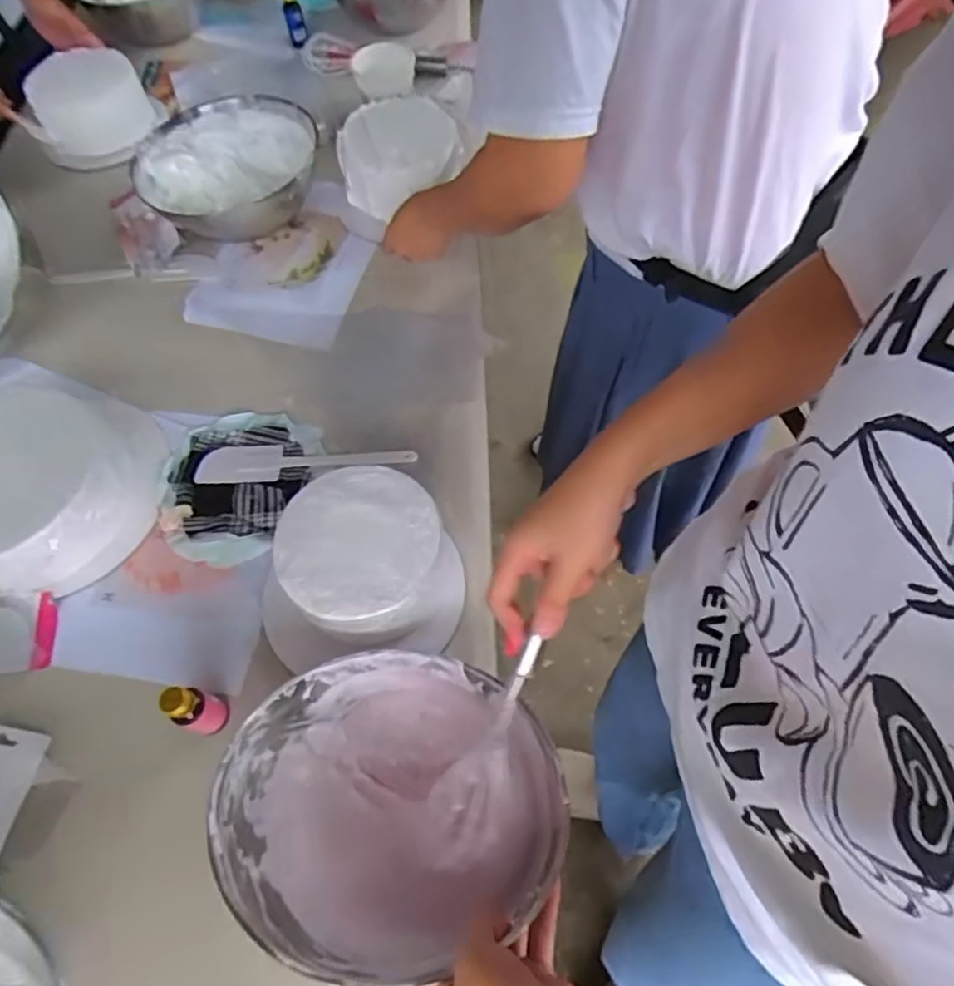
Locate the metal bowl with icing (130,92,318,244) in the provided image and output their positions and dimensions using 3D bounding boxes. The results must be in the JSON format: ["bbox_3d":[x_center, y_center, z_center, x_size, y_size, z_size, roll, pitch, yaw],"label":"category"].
[{"bbox_3d":[-0.334,-0.417,0.868,0.224,0.090,0.216,0,64,0],"label":"metal bowl with icing"}]

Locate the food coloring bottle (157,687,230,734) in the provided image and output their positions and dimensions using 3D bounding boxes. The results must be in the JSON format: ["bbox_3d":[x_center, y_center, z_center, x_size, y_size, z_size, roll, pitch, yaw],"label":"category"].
[{"bbox_3d":[-0.238,0.183,0.546,0.030,0.074,0.030,0,64,0],"label":"food coloring bottle"}]

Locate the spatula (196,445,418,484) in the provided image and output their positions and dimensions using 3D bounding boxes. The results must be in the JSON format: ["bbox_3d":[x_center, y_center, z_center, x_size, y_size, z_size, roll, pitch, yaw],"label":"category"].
[{"bbox_3d":[-0.186,-0.035,0.707,0.232,0.010,0.045,-3,64,-1],"label":"spatula"}]

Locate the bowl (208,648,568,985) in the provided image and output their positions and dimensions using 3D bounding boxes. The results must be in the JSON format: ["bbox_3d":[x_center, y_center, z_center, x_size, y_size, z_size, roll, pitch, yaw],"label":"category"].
[{"bbox_3d":[-0.062,0.218,0.475,0.214,0.102,0.217,0,64,0],"label":"bowl"}]

